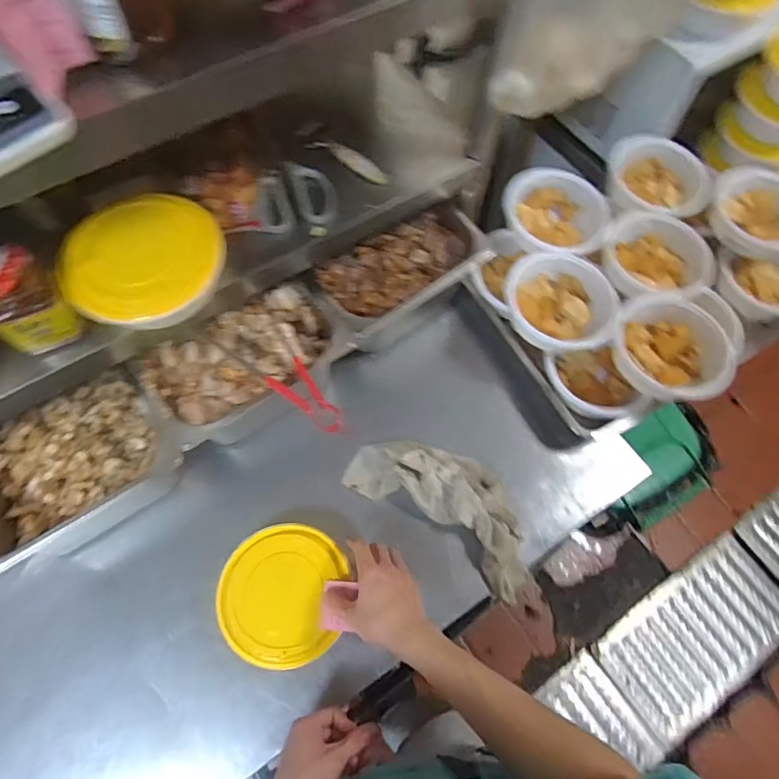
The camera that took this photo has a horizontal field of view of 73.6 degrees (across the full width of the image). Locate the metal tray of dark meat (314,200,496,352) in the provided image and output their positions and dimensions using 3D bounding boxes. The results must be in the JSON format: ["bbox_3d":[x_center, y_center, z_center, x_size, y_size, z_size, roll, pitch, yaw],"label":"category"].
[{"bbox_3d":[0.018,-0.180,0.786,0.268,0.068,0.148,-35,72,-14],"label":"metal tray of dark meat"}]

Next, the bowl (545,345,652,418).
[{"bbox_3d":[0.314,-0.007,0.816,0.122,0.064,0.128,-25,70,-11],"label":"bowl"}]

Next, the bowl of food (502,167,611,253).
[{"bbox_3d":[0.271,-0.295,0.876,0.158,0.058,0.164,0,67,-1],"label":"bowl of food"}]

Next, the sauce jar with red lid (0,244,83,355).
[{"bbox_3d":[-0.384,-0.093,0.544,0.069,0.100,0.077,41,72,14],"label":"sauce jar with red lid"}]

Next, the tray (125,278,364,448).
[{"bbox_3d":[-0.200,-0.032,0.749,0.256,0.126,0.161,-34,72,-14],"label":"tray"}]

